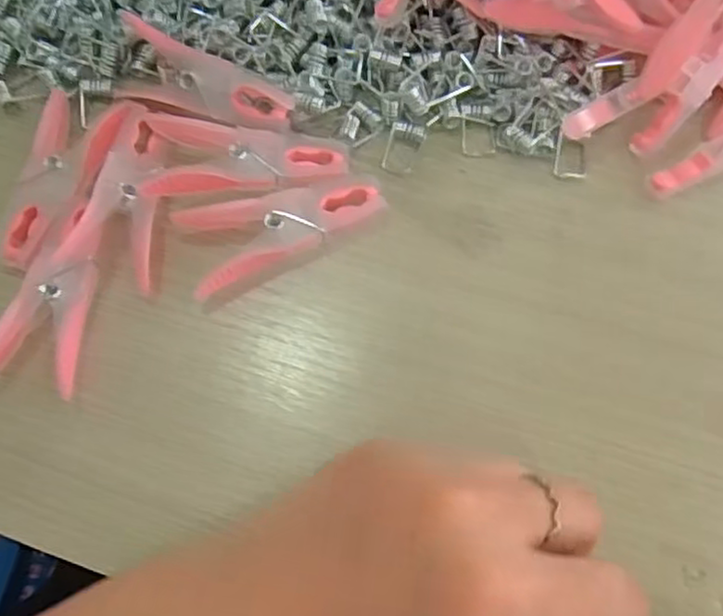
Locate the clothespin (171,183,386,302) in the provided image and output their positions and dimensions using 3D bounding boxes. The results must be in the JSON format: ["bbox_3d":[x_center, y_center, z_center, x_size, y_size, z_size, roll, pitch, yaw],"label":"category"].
[{"bbox_3d":[-0.030,-0.032,0.264,0.076,0.012,0.033,-21,69,-6],"label":"clothespin"}]

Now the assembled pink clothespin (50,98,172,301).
[{"bbox_3d":[-0.089,-0.045,0.267,0.034,0.010,0.072,12,69,7],"label":"assembled pink clothespin"}]

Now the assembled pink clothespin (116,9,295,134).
[{"bbox_3d":[-0.064,-0.093,0.278,0.078,0.013,0.025,21,70,10],"label":"assembled pink clothespin"}]

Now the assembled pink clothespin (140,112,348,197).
[{"bbox_3d":[-0.045,-0.062,0.271,0.077,0.008,0.038,-1,68,2],"label":"assembled pink clothespin"}]

